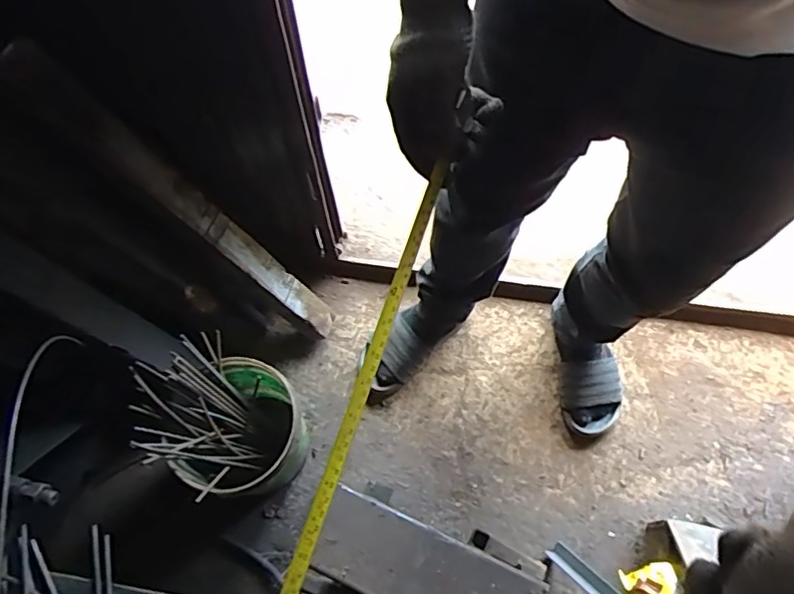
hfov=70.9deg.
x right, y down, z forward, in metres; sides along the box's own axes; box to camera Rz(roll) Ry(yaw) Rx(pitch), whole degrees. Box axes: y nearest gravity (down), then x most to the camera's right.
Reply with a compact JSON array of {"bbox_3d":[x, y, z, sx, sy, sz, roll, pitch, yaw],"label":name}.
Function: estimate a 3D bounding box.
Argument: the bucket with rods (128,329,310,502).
[{"bbox_3d":[-0.269,0.202,0.886,0.227,0.236,0.202,21,67,9],"label":"bucket with rods"}]

